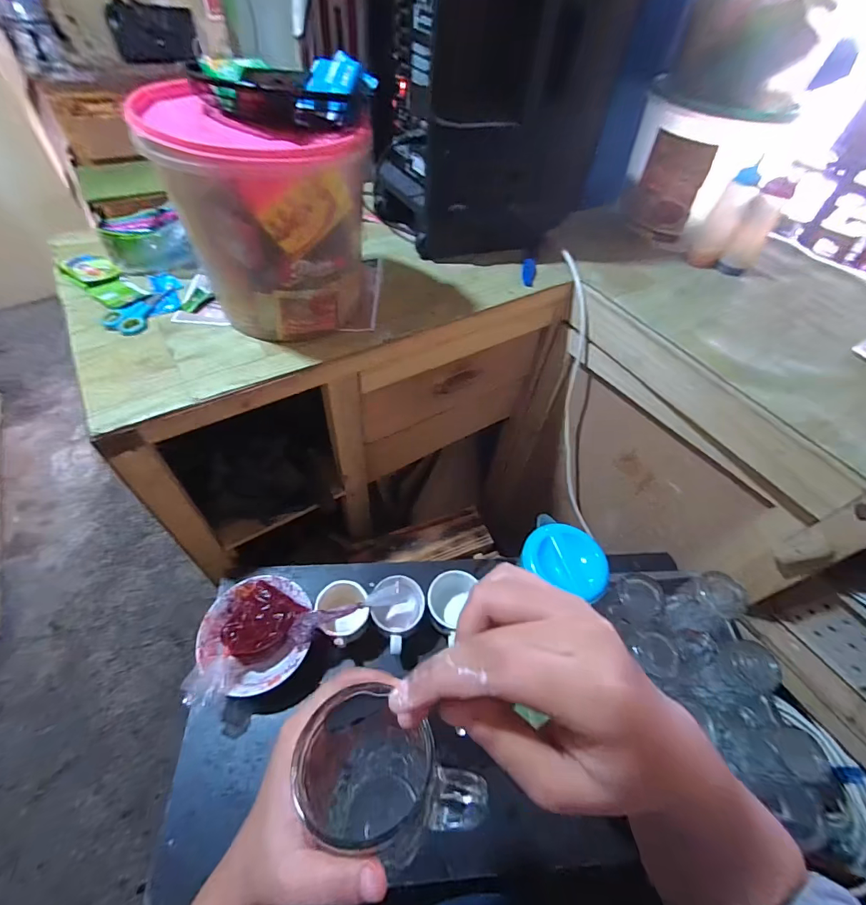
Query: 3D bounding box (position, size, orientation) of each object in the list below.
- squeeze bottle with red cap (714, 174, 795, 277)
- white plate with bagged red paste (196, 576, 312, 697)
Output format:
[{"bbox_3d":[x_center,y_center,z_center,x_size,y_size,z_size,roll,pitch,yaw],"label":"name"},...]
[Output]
[{"bbox_3d":[0.606,-0.420,0.793,0.064,0.163,0.051,35,59,19],"label":"squeeze bottle with red cap"},{"bbox_3d":[-0.253,0.261,0.609,0.152,0.086,0.159,2,54,-3],"label":"white plate with bagged red paste"}]

